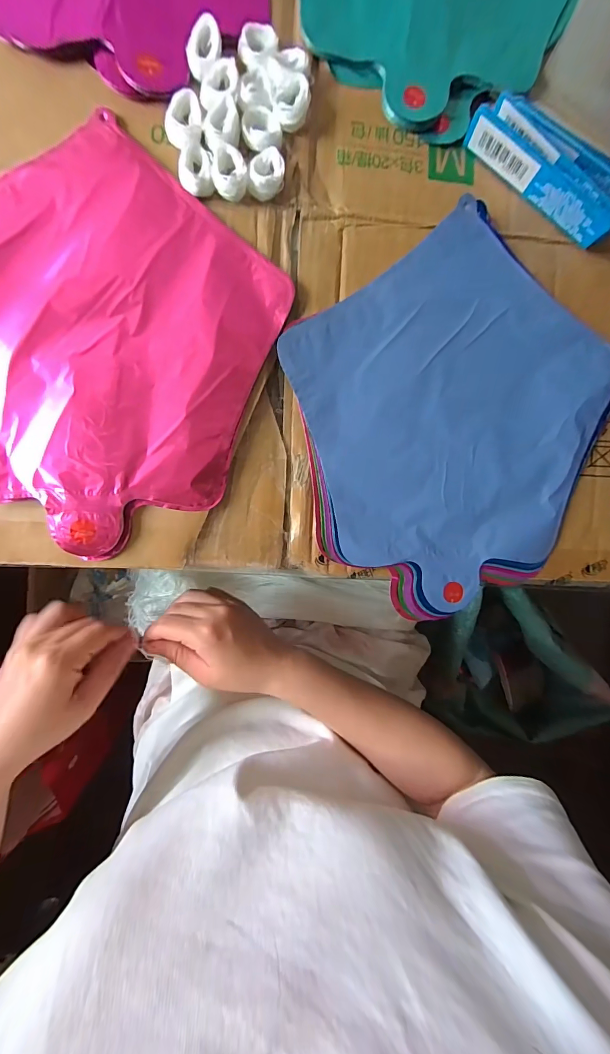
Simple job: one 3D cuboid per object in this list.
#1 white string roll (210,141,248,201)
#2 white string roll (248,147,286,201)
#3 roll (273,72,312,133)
[{"bbox_3d":[-0.049,-0.230,0.242,0.022,0.009,0.030,-10,92,-5],"label":"white string roll"},{"bbox_3d":[-0.025,-0.232,0.247,0.022,0.010,0.028,8,90,-6],"label":"white string roll"},{"bbox_3d":[-0.009,-0.278,0.246,0.023,0.015,0.030,5,90,-6],"label":"roll"}]

